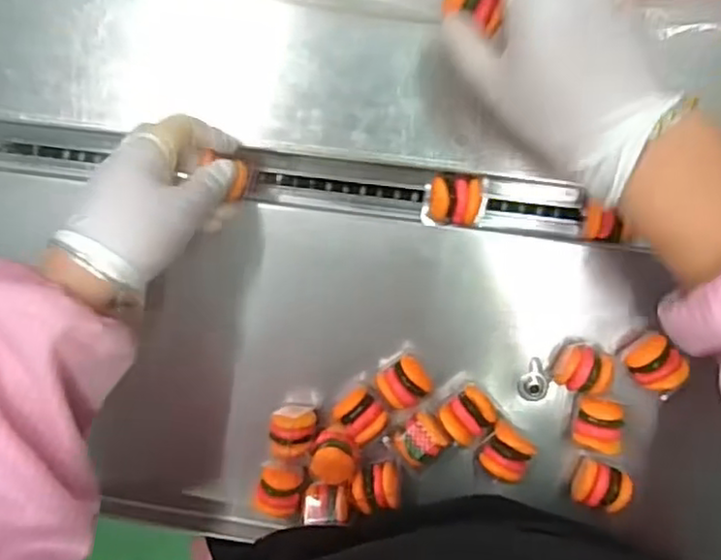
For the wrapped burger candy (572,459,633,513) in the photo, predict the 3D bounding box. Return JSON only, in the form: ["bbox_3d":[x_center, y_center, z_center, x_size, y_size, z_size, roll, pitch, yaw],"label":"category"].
[{"bbox_3d":[0.155,0.131,0.429,0.033,0.027,0.026,17,95,7],"label":"wrapped burger candy"}]

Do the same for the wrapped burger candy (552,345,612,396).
[{"bbox_3d":[0.141,0.056,0.422,0.030,0.032,0.028,24,96,6],"label":"wrapped burger candy"}]

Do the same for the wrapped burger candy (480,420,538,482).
[{"bbox_3d":[0.096,0.111,0.433,0.029,0.032,0.032,30,96,6],"label":"wrapped burger candy"}]

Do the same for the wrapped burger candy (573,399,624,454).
[{"bbox_3d":[0.151,0.091,0.428,0.028,0.029,0.032,9,94,8],"label":"wrapped burger candy"}]

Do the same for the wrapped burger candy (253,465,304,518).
[{"bbox_3d":[-0.054,0.141,0.455,0.029,0.025,0.039,14,95,7],"label":"wrapped burger candy"}]

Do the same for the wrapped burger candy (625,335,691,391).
[{"bbox_3d":[0.184,0.052,0.418,0.029,0.029,0.035,-44,86,8],"label":"wrapped burger candy"}]

